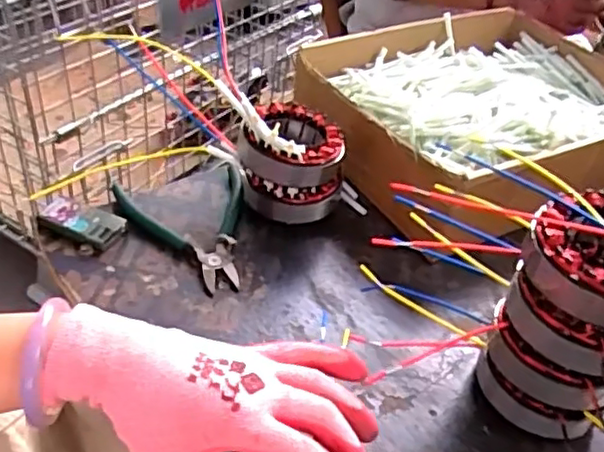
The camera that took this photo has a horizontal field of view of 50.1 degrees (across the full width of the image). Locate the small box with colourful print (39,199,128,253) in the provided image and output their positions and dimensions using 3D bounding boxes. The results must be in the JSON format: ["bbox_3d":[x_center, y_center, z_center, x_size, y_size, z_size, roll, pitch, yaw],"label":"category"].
[{"bbox_3d":[-0.184,-0.002,0.541,0.073,0.015,0.031,20,42,16],"label":"small box with colourful print"}]

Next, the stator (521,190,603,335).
[{"bbox_3d":[0.172,0.021,0.372,0.082,0.045,0.089,21,42,17],"label":"stator"}]

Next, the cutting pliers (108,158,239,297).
[{"bbox_3d":[-0.089,-0.001,0.551,0.105,0.026,0.138,-14,44,-23],"label":"cutting pliers"}]

